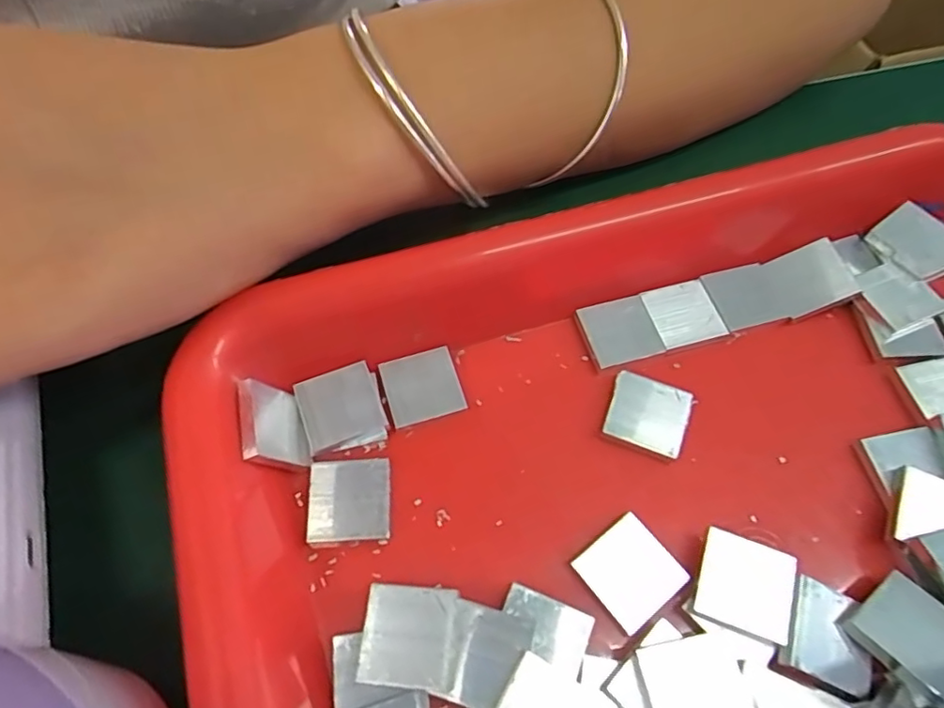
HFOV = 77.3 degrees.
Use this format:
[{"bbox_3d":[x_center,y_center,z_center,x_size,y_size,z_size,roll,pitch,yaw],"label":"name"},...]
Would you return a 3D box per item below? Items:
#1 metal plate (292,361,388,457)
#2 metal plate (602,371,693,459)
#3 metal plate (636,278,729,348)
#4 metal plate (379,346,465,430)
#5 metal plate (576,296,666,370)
[{"bbox_3d":[-0.035,0.014,0.156,0.021,0.004,0.020,-20,66,-15],"label":"metal plate"},{"bbox_3d":[0.047,0.016,0.158,0.020,0.004,0.019,19,63,12],"label":"metal plate"},{"bbox_3d":[0.062,-0.012,0.172,0.020,0.004,0.019,-14,65,-8],"label":"metal plate"},{"bbox_3d":[-0.014,0.009,0.163,0.020,0.004,0.019,-16,69,-9],"label":"metal plate"},{"bbox_3d":[0.043,-0.007,0.170,0.019,0.004,0.019,-13,65,-8],"label":"metal plate"}]

